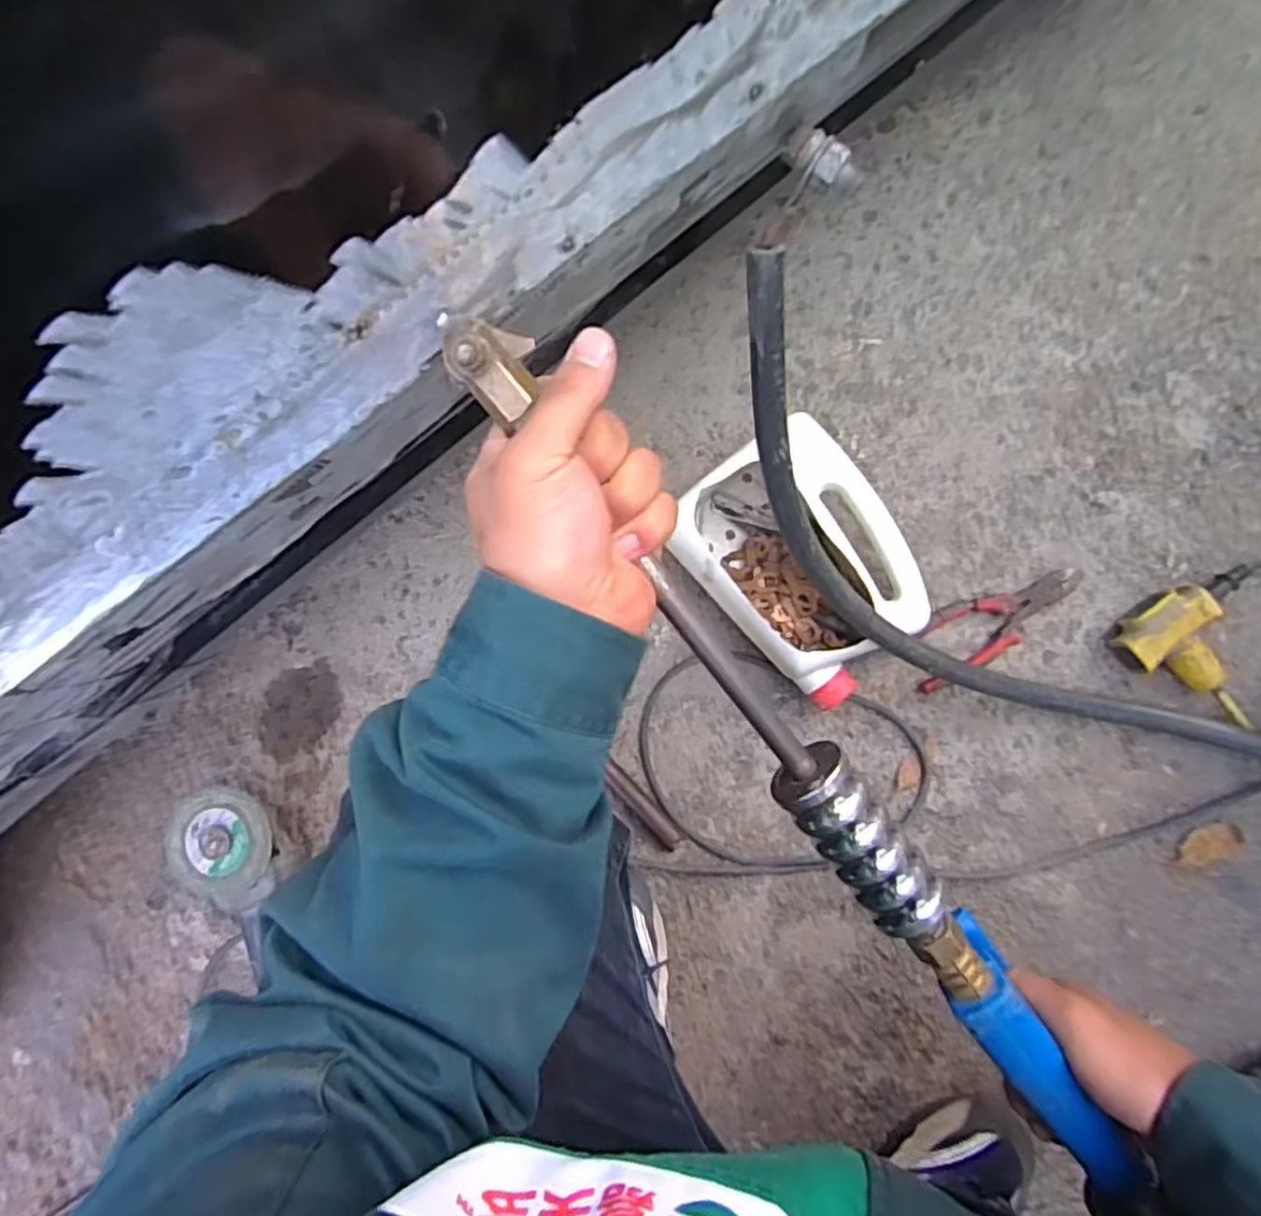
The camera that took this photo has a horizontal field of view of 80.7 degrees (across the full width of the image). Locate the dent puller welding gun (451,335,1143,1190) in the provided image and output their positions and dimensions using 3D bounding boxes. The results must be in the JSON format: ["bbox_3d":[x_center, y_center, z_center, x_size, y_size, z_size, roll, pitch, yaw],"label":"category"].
[{"bbox_3d":[0.099,0.095,0.364,0.039,0.033,0.560,-38,102,1],"label":"dent puller welding gun"}]

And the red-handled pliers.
[{"bbox_3d":[0.337,0.011,0.687,0.176,0.017,0.062,-30,81,2],"label":"red-handled pliers"}]

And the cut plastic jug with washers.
[{"bbox_3d":[0.164,-0.048,0.684,0.175,0.091,0.221,-43,80,0],"label":"cut plastic jug with washers"}]

